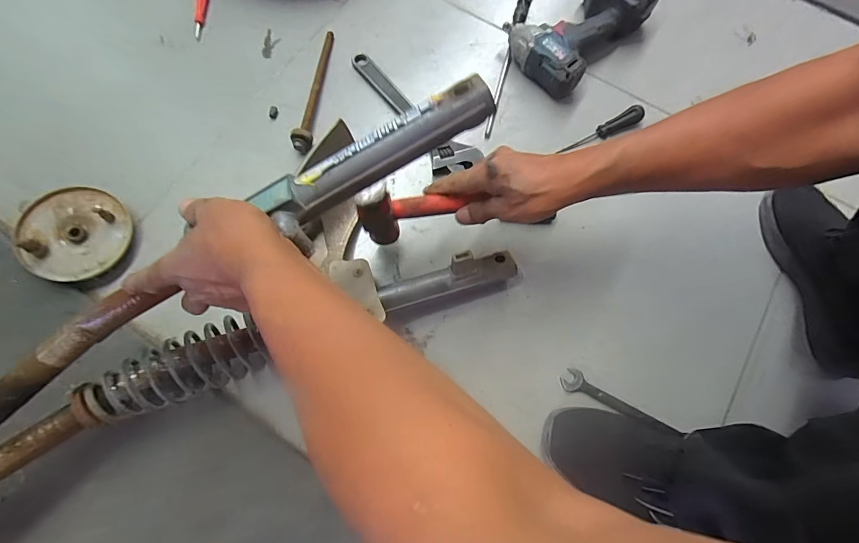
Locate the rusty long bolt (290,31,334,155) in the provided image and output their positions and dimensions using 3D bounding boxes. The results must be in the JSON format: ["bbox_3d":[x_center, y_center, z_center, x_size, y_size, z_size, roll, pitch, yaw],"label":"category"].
[{"bbox_3d":[-0.178,-0.290,0.605,0.027,0.039,0.231,5,74,1],"label":"rusty long bolt"}]

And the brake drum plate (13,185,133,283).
[{"bbox_3d":[-0.474,-0.053,0.514,0.128,0.041,0.127,0,74,-1],"label":"brake drum plate"}]

